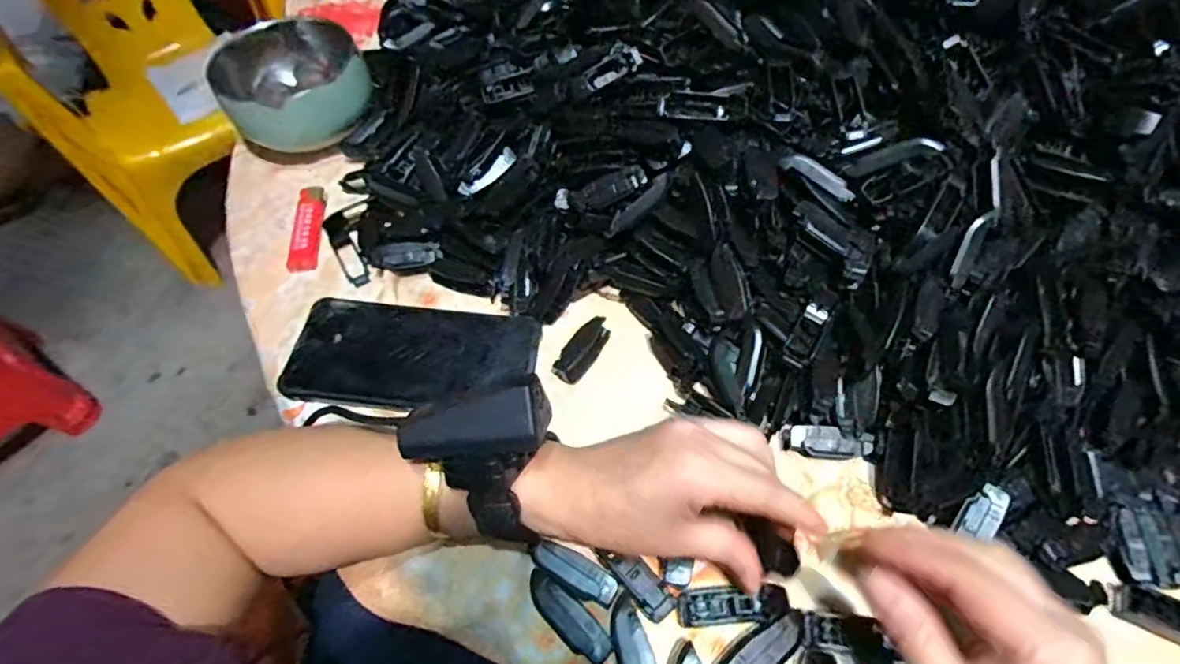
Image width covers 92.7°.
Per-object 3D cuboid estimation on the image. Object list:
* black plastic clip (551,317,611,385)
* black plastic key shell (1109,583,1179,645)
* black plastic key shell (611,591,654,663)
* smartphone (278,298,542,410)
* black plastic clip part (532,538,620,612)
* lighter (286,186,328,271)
[{"bbox_3d":[-0.006,0.011,0.381,0.019,0.020,0.047,29,64,20],"label":"black plastic clip"},{"bbox_3d":[0.292,0.145,0.283,0.047,0.011,0.018,23,63,17],"label":"black plastic key shell"},{"bbox_3d":[0.022,0.161,0.280,0.018,0.008,0.055,-12,58,-4],"label":"black plastic key shell"},{"bbox_3d":[-0.119,0.015,0.379,0.162,0.010,0.079,5,59,7],"label":"smartphone"},{"bbox_3d":[-0.008,0.128,0.300,0.048,0.006,0.017,24,63,17],"label":"black plastic clip part"},{"bbox_3d":[-0.222,-0.084,0.447,0.022,0.015,0.082,-5,58,0],"label":"lighter"}]

